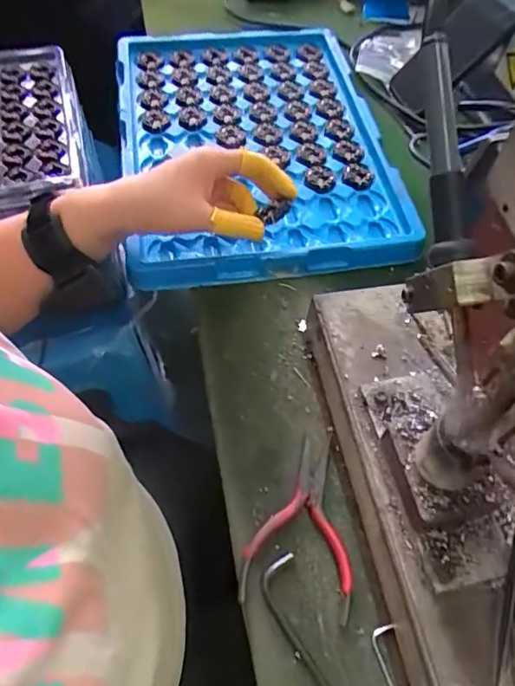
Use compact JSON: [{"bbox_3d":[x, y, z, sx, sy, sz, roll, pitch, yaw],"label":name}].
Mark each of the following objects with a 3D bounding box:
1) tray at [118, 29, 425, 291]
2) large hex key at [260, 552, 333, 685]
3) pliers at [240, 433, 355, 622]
[{"bbox_3d":[-0.011,-0.241,0.578,0.272,0.027,0.425,-6,58,-6],"label":"tray"},{"bbox_3d":[0.034,0.194,0.309,0.027,0.009,0.127,-18,60,-14],"label":"large hex key"},{"bbox_3d":[0.032,0.117,0.352,0.070,0.013,0.116,9,57,4],"label":"pliers"}]

